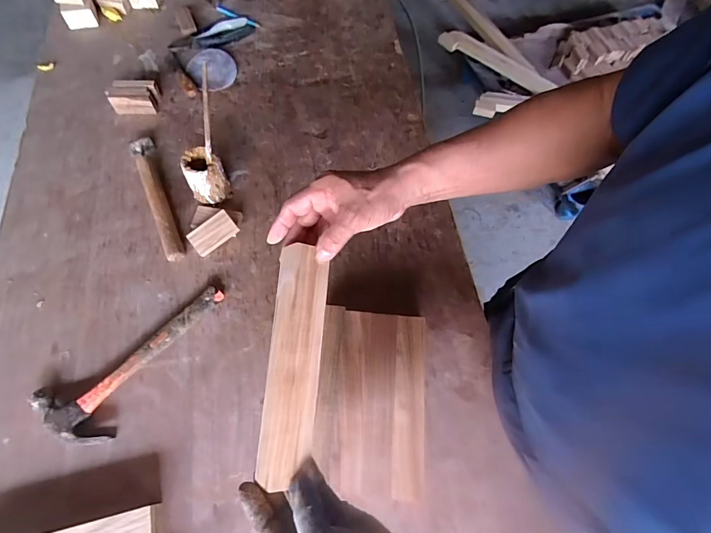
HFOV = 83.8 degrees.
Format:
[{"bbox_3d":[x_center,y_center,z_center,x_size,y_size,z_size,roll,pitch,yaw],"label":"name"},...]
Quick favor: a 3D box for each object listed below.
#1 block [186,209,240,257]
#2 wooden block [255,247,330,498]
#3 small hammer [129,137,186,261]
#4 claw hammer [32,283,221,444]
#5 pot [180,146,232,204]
[{"bbox_3d":[-0.255,-0.060,0.711,0.082,0.015,0.048,-37,98,-8],"label":"block"},{"bbox_3d":[-0.065,0.099,0.423,0.055,0.027,0.240,5,79,-1],"label":"wooden block"},{"bbox_3d":[-0.367,-0.130,0.736,0.043,0.034,0.278,-22,67,-13],"label":"small hammer"},{"bbox_3d":[-0.319,0.153,0.609,0.293,0.027,0.116,-34,71,-17],"label":"claw hammer"},{"bbox_3d":[-0.274,-0.167,0.725,0.067,0.083,0.067,1,64,-3],"label":"pot"}]

